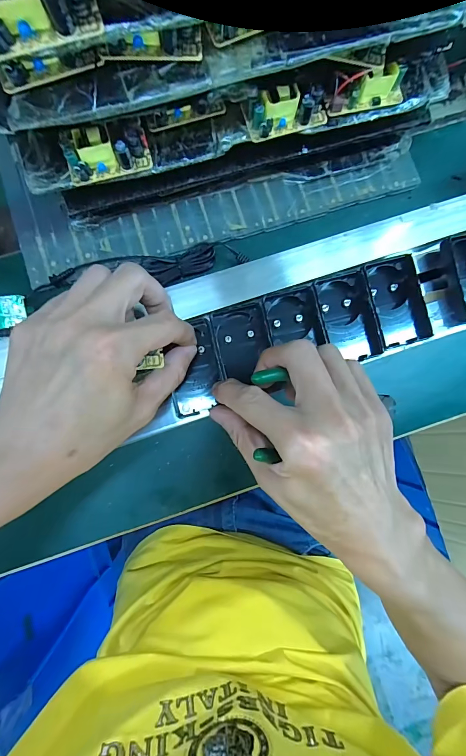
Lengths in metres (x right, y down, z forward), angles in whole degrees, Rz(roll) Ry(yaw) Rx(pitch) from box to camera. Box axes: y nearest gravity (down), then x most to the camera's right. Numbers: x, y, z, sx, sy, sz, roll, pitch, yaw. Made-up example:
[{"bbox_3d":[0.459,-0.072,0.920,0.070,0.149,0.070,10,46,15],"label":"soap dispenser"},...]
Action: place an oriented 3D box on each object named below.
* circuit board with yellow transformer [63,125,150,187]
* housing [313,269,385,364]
[{"bbox_3d":[-0.096,-0.173,0.254,0.061,0.023,0.028,-13,87,-3],"label":"circuit board with yellow transformer"},{"bbox_3d":[0.091,-0.049,0.277,0.040,0.034,0.070,-14,87,-3],"label":"housing"}]

